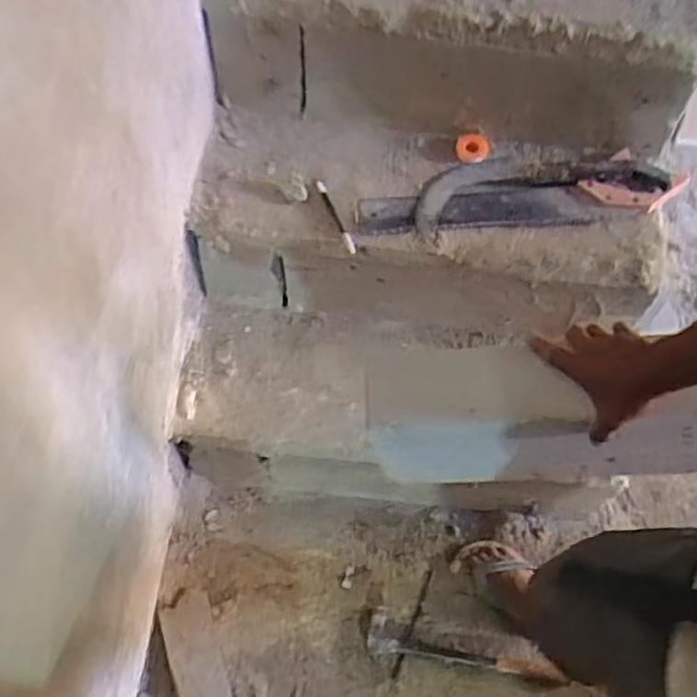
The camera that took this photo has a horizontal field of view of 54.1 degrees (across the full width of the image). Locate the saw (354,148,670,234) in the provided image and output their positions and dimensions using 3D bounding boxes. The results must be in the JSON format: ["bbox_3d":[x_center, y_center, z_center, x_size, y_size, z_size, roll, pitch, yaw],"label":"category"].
[{"bbox_3d":[0.263,-0.241,1.095,0.491,0.049,0.140,-10,61,-10],"label":"saw"}]

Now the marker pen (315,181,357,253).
[{"bbox_3d":[-0.019,-0.211,1.087,0.015,0.018,0.144,-21,63,-16],"label":"marker pen"}]

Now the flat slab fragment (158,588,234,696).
[{"bbox_3d":[-0.246,0.542,1.135,0.086,0.013,0.265,-17,62,-12],"label":"flat slab fragment"}]

